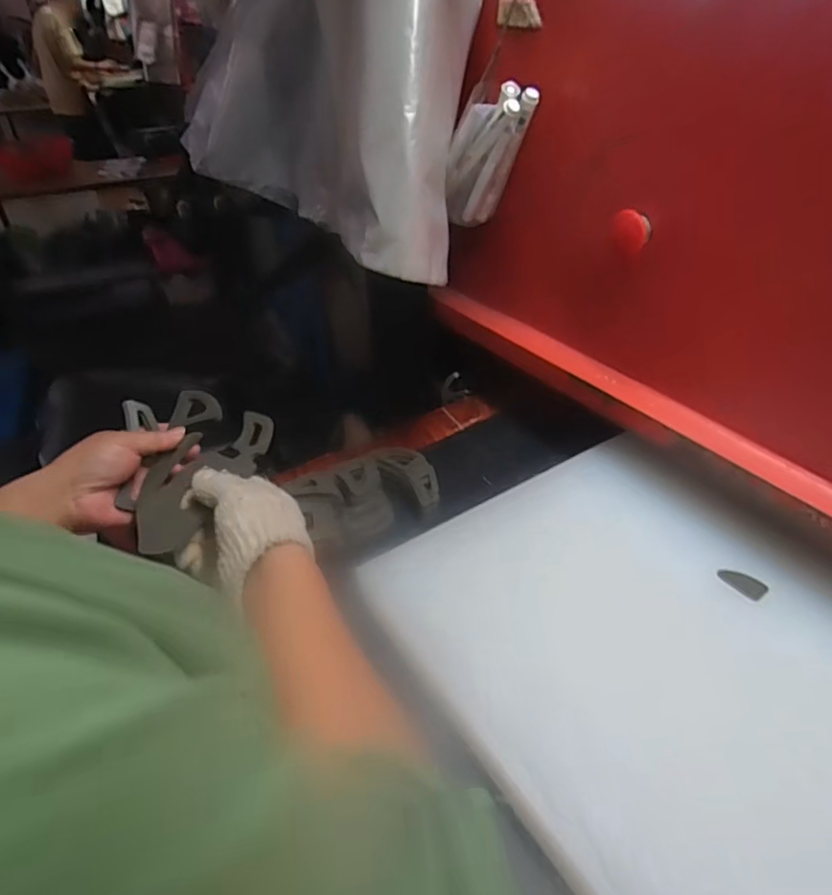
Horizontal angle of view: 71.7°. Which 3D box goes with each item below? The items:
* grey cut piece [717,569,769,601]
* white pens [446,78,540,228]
[{"bbox_3d":[0.272,0.112,0.481,0.016,0.004,0.036,-52,50,3],"label":"grey cut piece"},{"bbox_3d":[0.068,-0.296,0.588,0.050,0.156,0.051,-30,76,-26],"label":"white pens"}]

